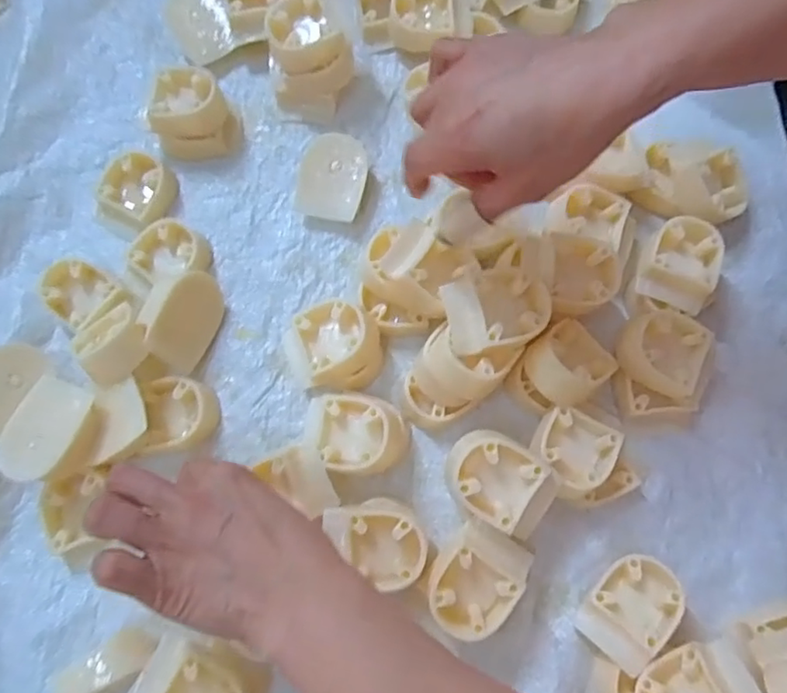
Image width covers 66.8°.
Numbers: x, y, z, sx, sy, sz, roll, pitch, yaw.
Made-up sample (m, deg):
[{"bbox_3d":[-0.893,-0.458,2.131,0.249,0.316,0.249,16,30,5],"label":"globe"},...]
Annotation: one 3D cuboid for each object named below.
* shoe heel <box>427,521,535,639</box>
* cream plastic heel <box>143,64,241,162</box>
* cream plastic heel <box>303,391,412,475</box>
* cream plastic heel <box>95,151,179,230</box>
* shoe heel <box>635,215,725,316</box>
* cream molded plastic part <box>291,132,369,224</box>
[{"bbox_3d":[0.050,0.140,0.359,0.055,0.045,0.062,31,78,8],"label":"shoe heel"},{"bbox_3d":[-0.153,-0.173,0.446,0.058,0.041,0.059,0,76,0],"label":"cream plastic heel"},{"bbox_3d":[-0.025,0.057,0.385,0.069,0.041,0.048,5,76,1],"label":"cream plastic heel"},{"bbox_3d":[-0.190,-0.115,0.443,0.047,0.023,0.054,21,77,5],"label":"cream plastic heel"},{"bbox_3d":[0.196,-0.055,0.412,0.045,0.035,0.061,24,77,6],"label":"shoe heel"},{"bbox_3d":[-0.045,-0.123,0.442,0.049,0.023,0.063,9,76,2],"label":"cream molded plastic part"}]

